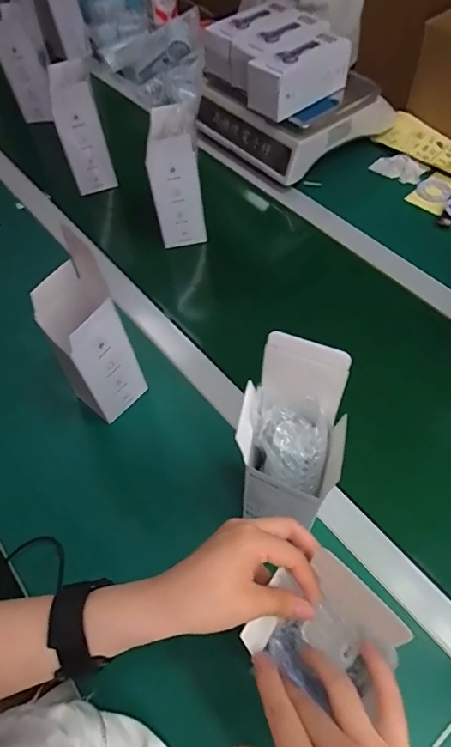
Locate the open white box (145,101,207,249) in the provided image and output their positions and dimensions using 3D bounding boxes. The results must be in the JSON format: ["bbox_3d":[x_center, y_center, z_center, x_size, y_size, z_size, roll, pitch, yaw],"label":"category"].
[{"bbox_3d":[-0.076,-0.295,0.742,0.073,0.186,0.083,-5,58,1],"label":"open white box"}]

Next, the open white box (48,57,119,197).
[{"bbox_3d":[-0.250,-0.422,0.833,0.075,0.197,0.079,-12,58,-3],"label":"open white box"}]

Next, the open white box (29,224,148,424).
[{"bbox_3d":[-0.156,-0.032,0.555,0.082,0.221,0.079,-36,63,-17],"label":"open white box"}]

